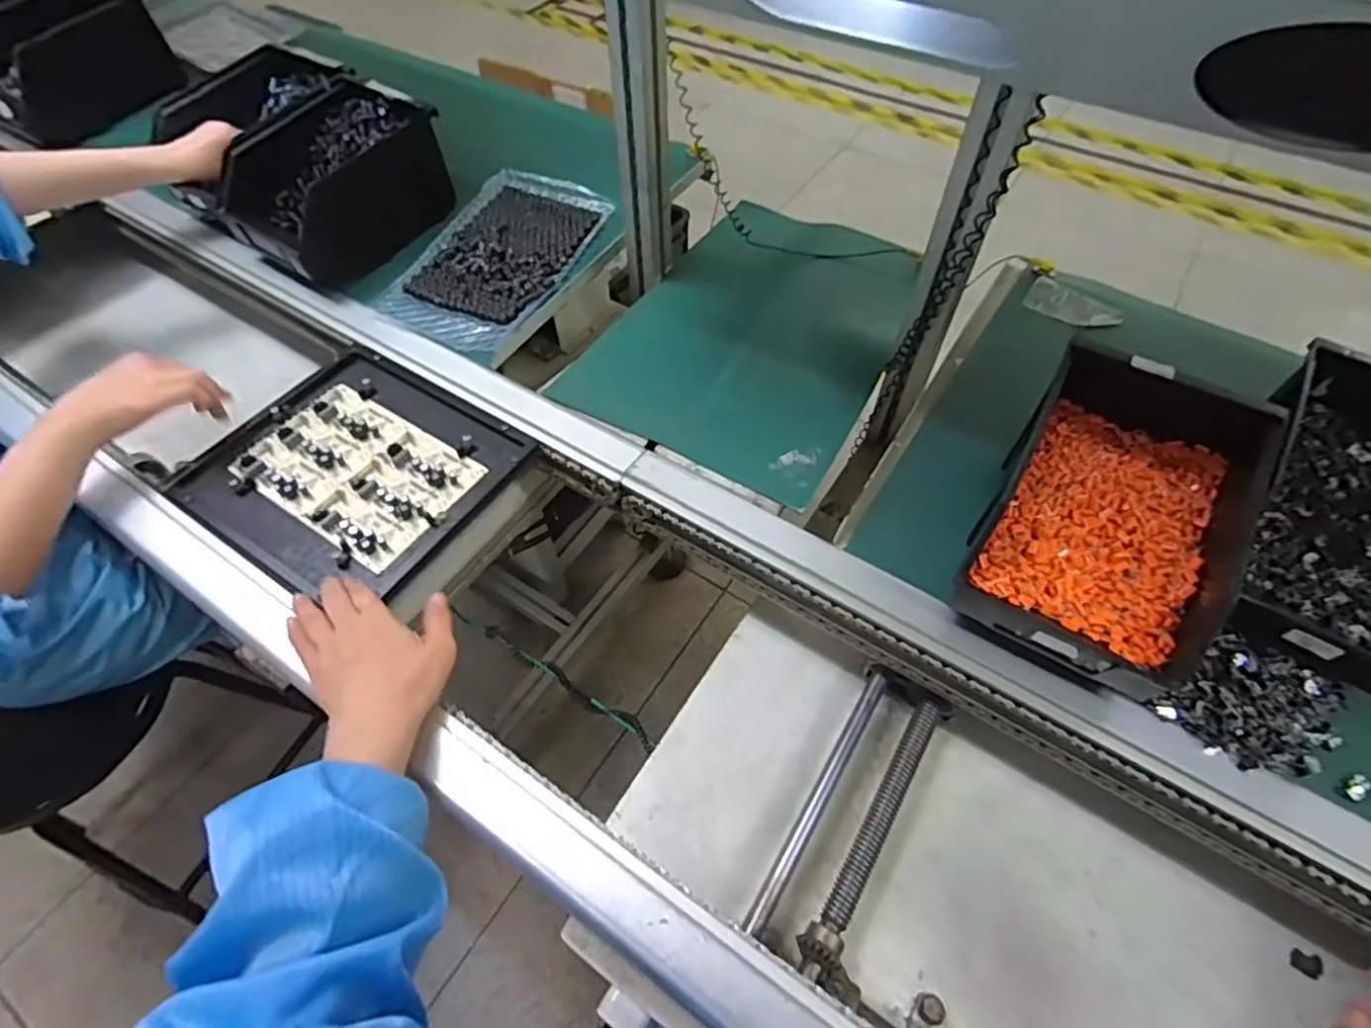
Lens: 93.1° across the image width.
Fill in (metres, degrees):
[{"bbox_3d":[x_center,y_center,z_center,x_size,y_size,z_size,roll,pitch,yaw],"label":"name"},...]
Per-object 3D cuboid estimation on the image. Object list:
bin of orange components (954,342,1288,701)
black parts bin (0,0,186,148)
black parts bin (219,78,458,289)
[{"bbox_3d":[0.323,-0.001,0.491,0.160,0.103,0.227,28,60,16],"label":"bin of orange components"},{"bbox_3d":[-0.935,-0.677,0.935,0.288,0.128,0.230,29,60,16],"label":"black parts bin"},{"bbox_3d":[-0.406,-0.383,0.752,0.177,0.113,0.214,28,60,16],"label":"black parts bin"}]

